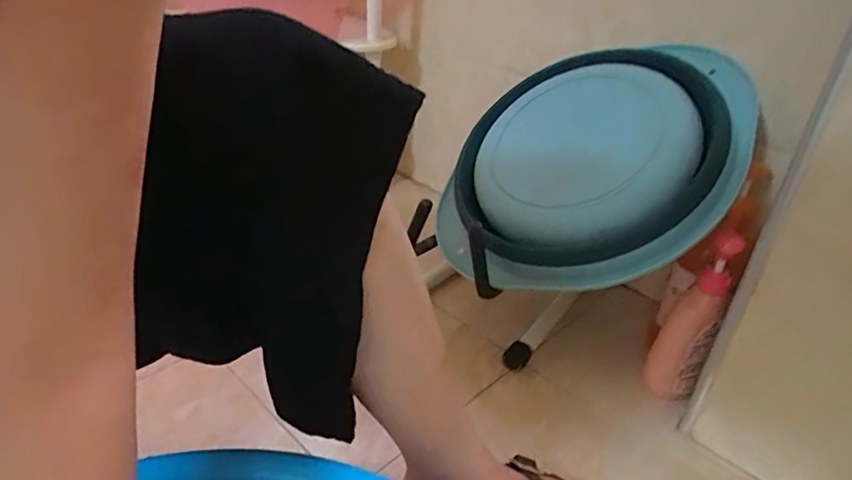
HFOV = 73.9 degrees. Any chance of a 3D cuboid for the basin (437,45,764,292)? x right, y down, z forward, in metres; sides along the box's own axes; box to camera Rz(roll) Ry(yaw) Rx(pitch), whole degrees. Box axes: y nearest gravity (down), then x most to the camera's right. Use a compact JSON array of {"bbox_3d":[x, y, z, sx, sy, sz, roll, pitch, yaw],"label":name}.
[{"bbox_3d":[0.211,-0.116,0.754,0.403,0.080,0.381,-11,58,23],"label":"basin"}]

